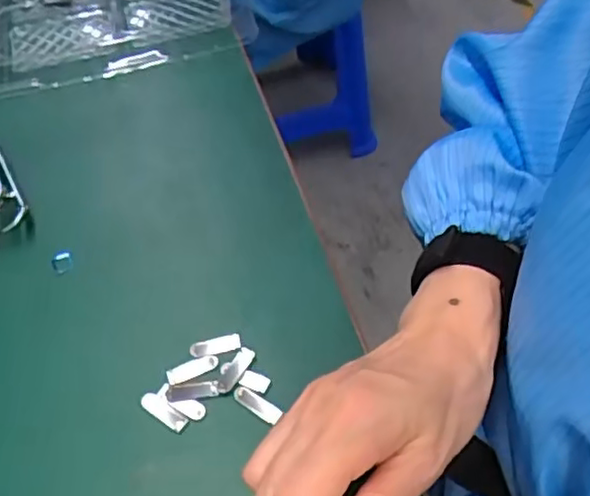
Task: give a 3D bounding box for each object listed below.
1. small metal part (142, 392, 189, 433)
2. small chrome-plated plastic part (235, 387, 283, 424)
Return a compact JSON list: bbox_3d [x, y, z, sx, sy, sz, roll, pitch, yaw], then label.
[{"bbox_3d":[-0.068,0.084,0.333,0.028,0.004,0.009,30,60,22],"label":"small metal part"},{"bbox_3d":[-0.020,0.080,0.333,0.025,0.004,0.010,28,59,21],"label":"small chrome-plated plastic part"}]

